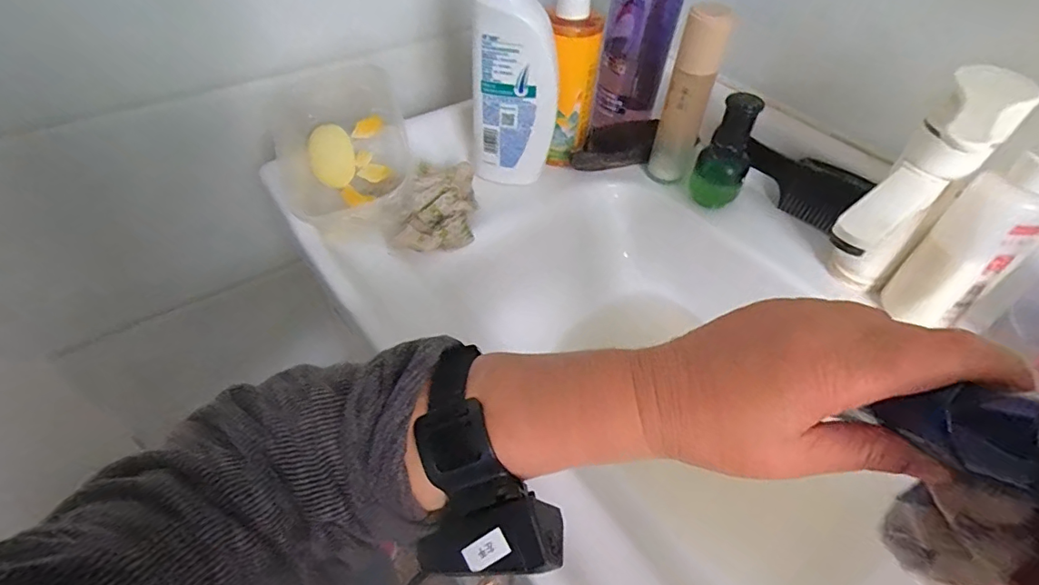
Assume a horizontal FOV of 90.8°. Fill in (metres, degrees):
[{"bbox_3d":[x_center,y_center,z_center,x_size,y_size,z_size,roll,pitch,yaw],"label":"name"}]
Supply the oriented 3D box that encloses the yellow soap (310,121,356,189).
[{"bbox_3d":[-0.175,-0.127,0.481,0.039,0.014,0.064,-17,78,-8],"label":"yellow soap"}]

